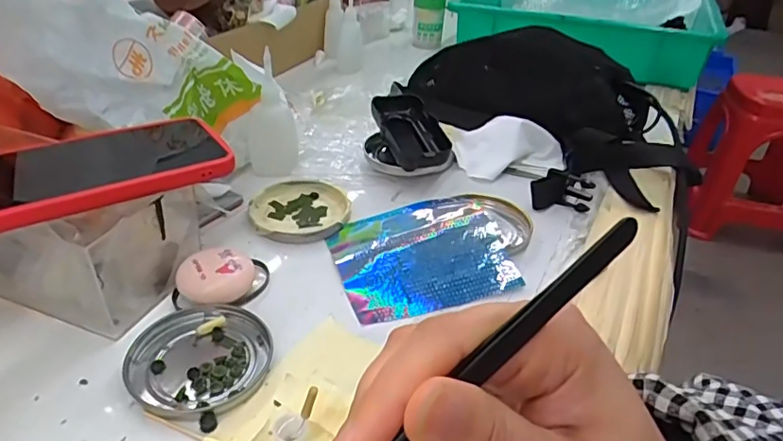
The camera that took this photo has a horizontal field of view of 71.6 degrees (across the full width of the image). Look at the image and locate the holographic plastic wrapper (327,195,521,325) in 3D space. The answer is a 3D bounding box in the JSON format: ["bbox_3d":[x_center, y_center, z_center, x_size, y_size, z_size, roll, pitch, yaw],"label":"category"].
[{"bbox_3d":[0.022,0.021,0.407,0.123,0.017,0.111,-8,36,-17],"label":"holographic plastic wrapper"}]

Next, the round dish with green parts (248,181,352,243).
[{"bbox_3d":[-0.074,-0.010,0.448,0.080,0.009,0.077,3,34,-2],"label":"round dish with green parts"}]

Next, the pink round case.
[{"bbox_3d":[-0.116,0.038,0.361,0.048,0.023,0.041,-7,36,-16],"label":"pink round case"}]

